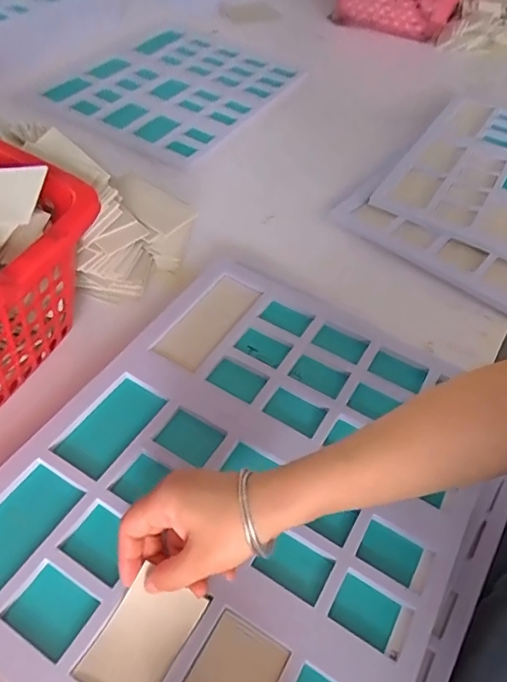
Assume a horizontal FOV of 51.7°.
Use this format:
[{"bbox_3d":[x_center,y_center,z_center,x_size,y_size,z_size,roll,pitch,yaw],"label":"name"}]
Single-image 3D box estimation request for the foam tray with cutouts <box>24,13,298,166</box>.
[{"bbox_3d":[-0.163,-0.477,0.974,0.385,0.044,0.428,27,53,15],"label":"foam tray with cutouts"}]

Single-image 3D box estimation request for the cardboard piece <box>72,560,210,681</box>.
[{"bbox_3d":[-0.076,0.203,0.357,0.051,0.005,0.081,31,69,12],"label":"cardboard piece"}]

